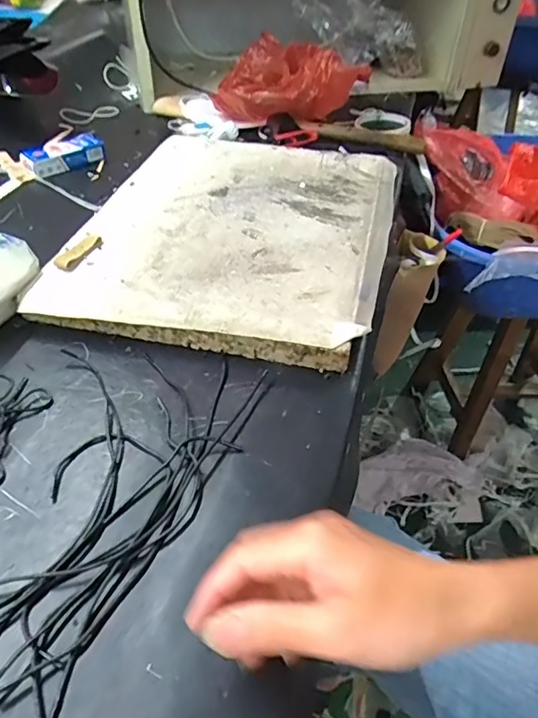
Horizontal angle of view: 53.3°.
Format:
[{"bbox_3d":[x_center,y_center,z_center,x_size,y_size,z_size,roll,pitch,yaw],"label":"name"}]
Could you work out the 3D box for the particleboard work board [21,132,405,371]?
[{"bbox_3d":[-0.025,-0.160,0.602,0.312,0.032,0.413,9,44,7],"label":"particleboard work board"}]

